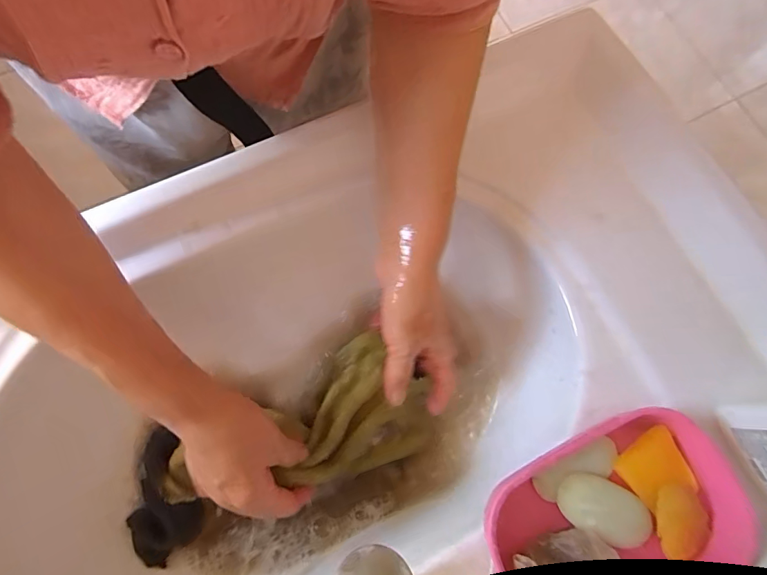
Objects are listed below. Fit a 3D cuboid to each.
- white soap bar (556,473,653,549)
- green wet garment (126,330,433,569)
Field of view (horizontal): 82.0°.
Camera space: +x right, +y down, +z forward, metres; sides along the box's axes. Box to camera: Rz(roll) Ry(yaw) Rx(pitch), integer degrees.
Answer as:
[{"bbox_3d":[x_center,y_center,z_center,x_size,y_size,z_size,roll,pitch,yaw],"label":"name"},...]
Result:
[{"bbox_3d":[0.159,0.159,0.316,0.068,0.016,0.038,28,76,5],"label":"white soap bar"},{"bbox_3d":[-0.097,0.143,0.419,0.286,0.068,0.122,-20,77,-13],"label":"green wet garment"}]

